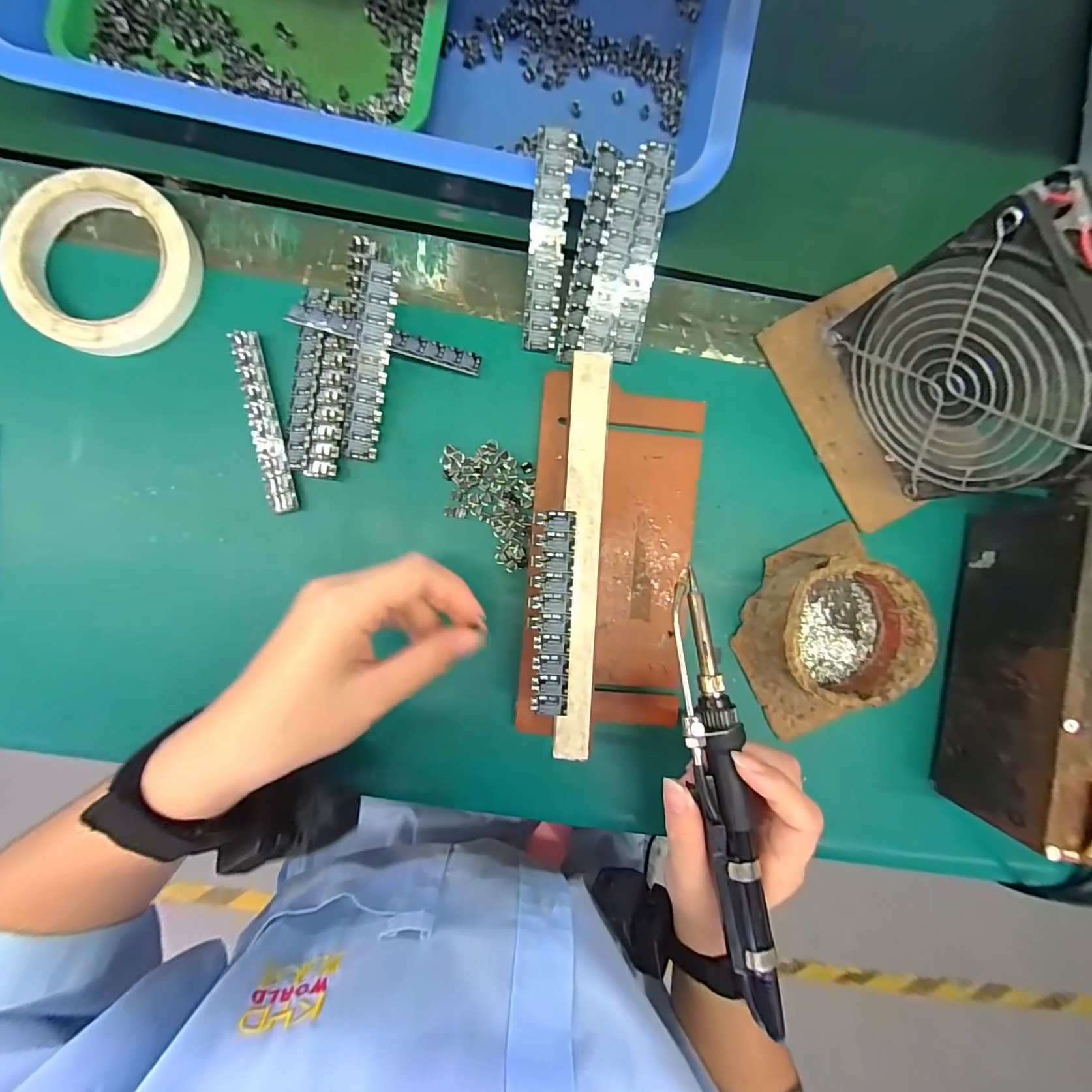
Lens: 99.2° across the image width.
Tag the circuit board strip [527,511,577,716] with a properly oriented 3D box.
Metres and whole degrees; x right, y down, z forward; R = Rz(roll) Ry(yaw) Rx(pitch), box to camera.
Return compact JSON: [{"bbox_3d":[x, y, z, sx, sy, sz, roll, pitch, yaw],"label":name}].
[{"bbox_3d":[0.003,0.036,0.249,0.023,0.004,0.107,3,89,-3],"label":"circuit board strip"}]

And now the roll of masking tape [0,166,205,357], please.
[{"bbox_3d":[-0.261,-0.167,0.274,0.103,0.017,0.100,0,89,-3],"label":"roll of masking tape"}]

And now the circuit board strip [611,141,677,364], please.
[{"bbox_3d":[0.055,-0.165,0.267,0.018,0.004,0.109,8,110,-1],"label":"circuit board strip"}]

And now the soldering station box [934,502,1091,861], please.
[{"bbox_3d":[0.288,0.070,0.236,0.059,0.118,0.174,8,89,-2],"label":"soldering station box"}]

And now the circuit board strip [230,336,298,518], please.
[{"bbox_3d":[-0.169,-0.074,0.279,0.019,0.004,0.109,-14,90,-3],"label":"circuit board strip"}]

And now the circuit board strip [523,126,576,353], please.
[{"bbox_3d":[0.000,-0.171,0.267,0.020,0.004,0.108,5,112,-2],"label":"circuit board strip"}]

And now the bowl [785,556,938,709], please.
[{"bbox_3d":[0.172,0.049,0.273,0.080,0.040,0.078,0,89,-3],"label":"bowl"}]

